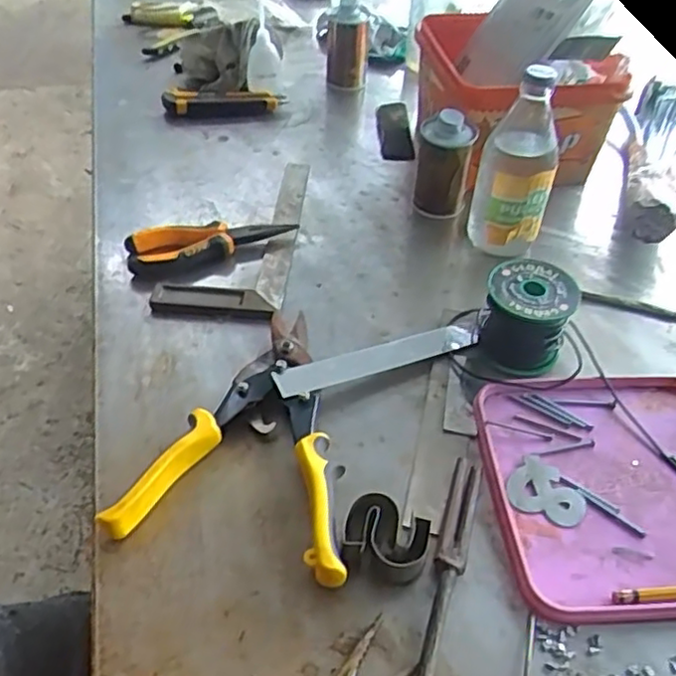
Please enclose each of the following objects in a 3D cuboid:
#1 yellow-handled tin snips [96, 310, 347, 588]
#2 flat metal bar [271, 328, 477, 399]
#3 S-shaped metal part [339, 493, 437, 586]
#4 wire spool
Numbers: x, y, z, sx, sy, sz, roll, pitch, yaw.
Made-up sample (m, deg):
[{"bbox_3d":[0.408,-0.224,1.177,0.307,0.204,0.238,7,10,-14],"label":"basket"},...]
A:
[{"bbox_3d":[-0.049,0.062,0.500,0.151,0.028,0.217,10,46,9],"label":"yellow-handled tin snips"},{"bbox_3d":[0.034,0.017,0.551,0.175,0.007,0.024,-13,62,-24],"label":"flat metal bar"},{"bbox_3d":[0.030,0.127,0.434,0.053,0.027,0.044,7,45,7],"label":"S-shaped metal part"},{"bbox_3d":[0.151,-0.016,0.554,0.068,0.067,0.066,2,46,-2],"label":"wire spool"}]

